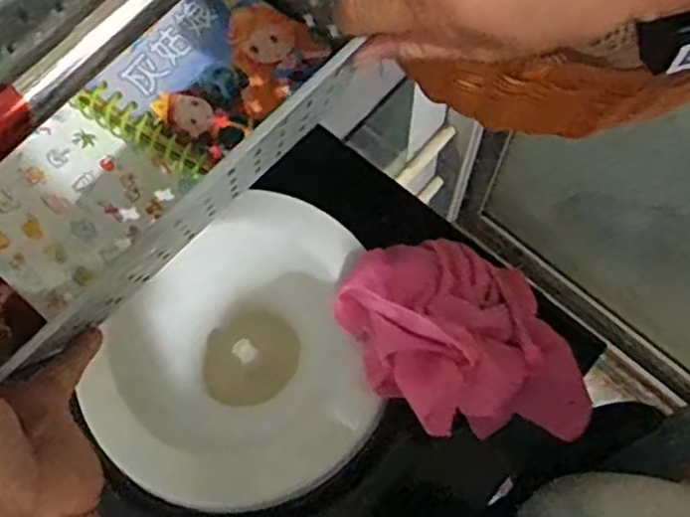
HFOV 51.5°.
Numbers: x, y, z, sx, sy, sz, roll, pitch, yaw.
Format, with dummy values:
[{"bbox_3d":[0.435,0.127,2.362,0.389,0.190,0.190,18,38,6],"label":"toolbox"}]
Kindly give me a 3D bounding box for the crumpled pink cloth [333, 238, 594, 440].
[{"bbox_3d":[0.071,0.041,0.410,0.145,0.071,0.116,-4,69,1],"label":"crumpled pink cloth"}]

